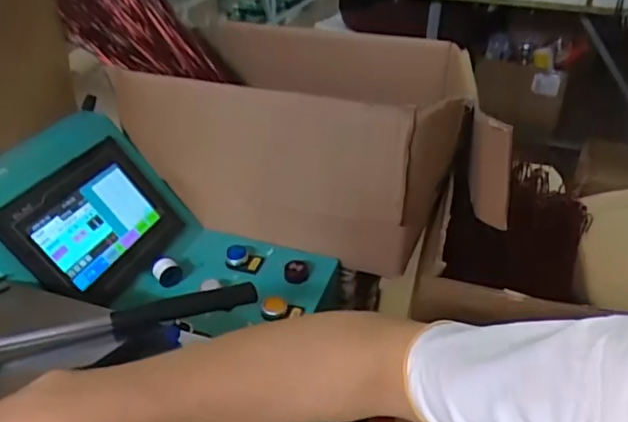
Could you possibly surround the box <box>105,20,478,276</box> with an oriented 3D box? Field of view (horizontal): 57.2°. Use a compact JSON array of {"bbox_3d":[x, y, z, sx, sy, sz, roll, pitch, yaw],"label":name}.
[{"bbox_3d":[-0.011,-0.115,0.810,0.408,0.216,0.320,11,34,14],"label":"box"}]

